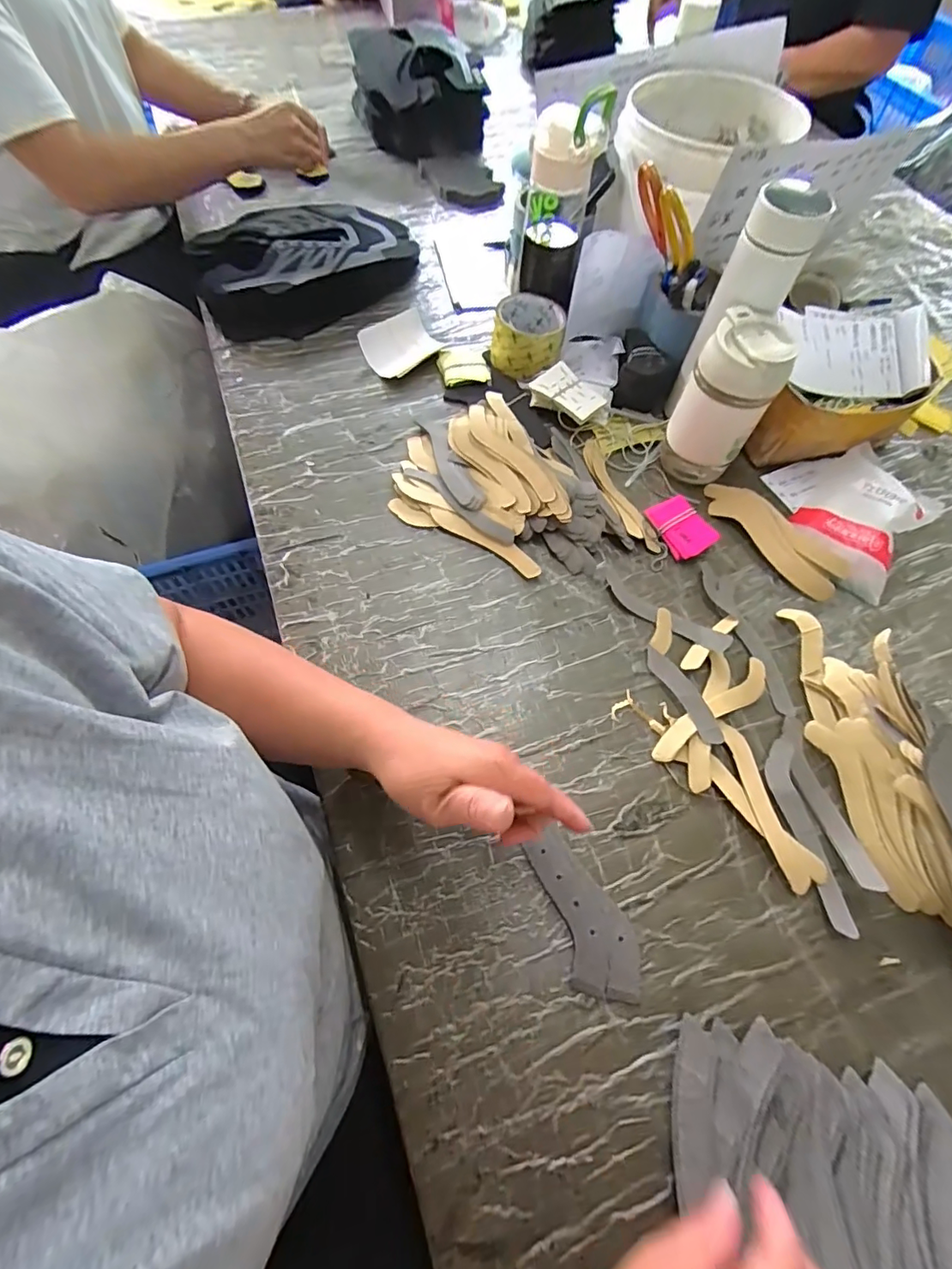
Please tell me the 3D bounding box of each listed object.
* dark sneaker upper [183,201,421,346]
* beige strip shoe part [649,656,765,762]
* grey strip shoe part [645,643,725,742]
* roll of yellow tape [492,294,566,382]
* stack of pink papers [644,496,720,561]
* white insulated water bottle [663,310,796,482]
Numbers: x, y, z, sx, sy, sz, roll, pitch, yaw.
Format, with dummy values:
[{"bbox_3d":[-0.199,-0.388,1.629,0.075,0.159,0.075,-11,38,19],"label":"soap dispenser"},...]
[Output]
[{"bbox_3d":[-0.239,-0.538,0.737,0.305,0.051,0.233,-27,67,-15],"label":"dark sneaker upper"},{"bbox_3d":[0.217,0.068,0.461,0.148,0.011,0.028,-32,69,-17],"label":"beige strip shoe part"},{"bbox_3d":[0.188,0.053,0.464,0.023,0.005,0.100,-29,57,-1],"label":"grey strip shoe part"},{"bbox_3d":[0.065,-0.371,0.650,0.087,0.051,0.094,7,63,1],"label":"roll of yellow tape"},{"bbox_3d":[0.219,-0.114,0.551,0.050,0.020,0.069,-25,67,-14],"label":"stack of pink papers"},{"bbox_3d":[0.258,-0.241,0.539,0.083,0.149,0.069,26,65,11],"label":"white insulated water bottle"}]

